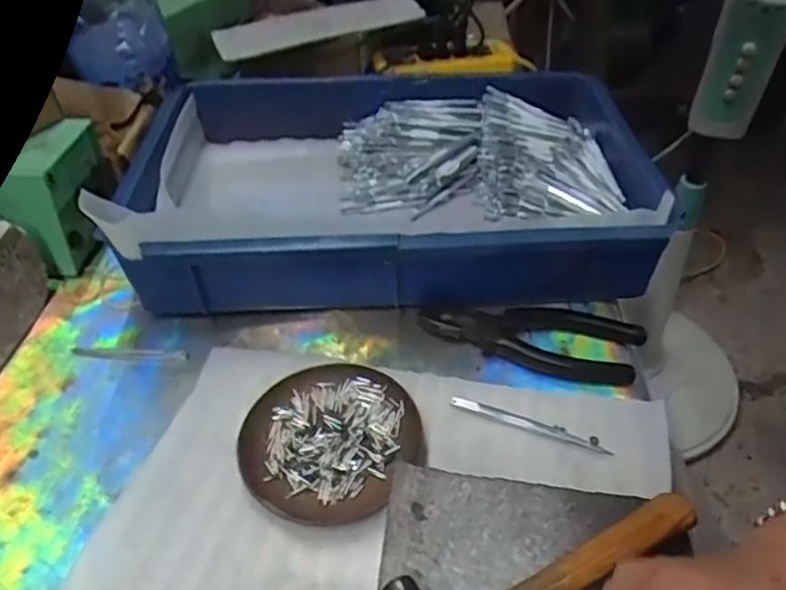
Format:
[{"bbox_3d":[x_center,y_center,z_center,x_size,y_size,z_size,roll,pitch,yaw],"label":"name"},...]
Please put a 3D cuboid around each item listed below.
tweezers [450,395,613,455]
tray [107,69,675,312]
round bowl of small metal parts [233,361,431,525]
[{"bbox_3d":[0.091,0.086,0.430,0.107,0.005,0.008,15,47,17],"label":"tweezers"},{"bbox_3d":[-0.004,-0.119,0.583,0.433,0.081,0.313,-1,45,1],"label":"tray"},{"bbox_3d":[-0.042,0.093,0.421,0.114,0.013,0.114,-1,45,1],"label":"round bowl of small metal parts"}]

